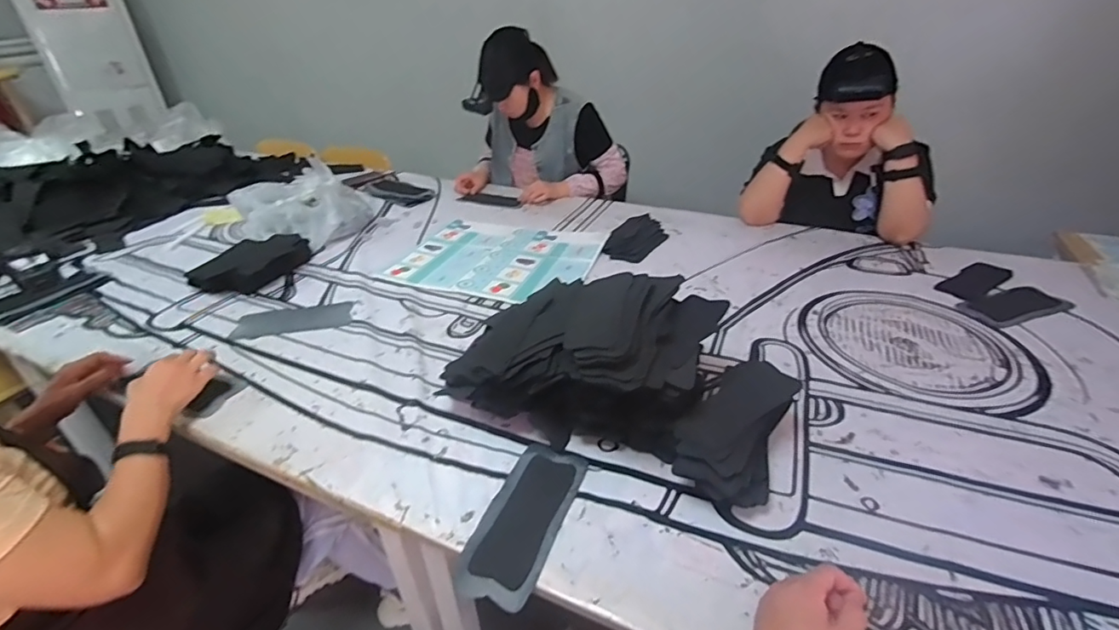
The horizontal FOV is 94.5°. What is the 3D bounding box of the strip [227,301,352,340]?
[{"bbox_3d":[-0.549,0.013,1.073,0.227,0.008,0.100,-7,33,-5],"label":"strip"}]

